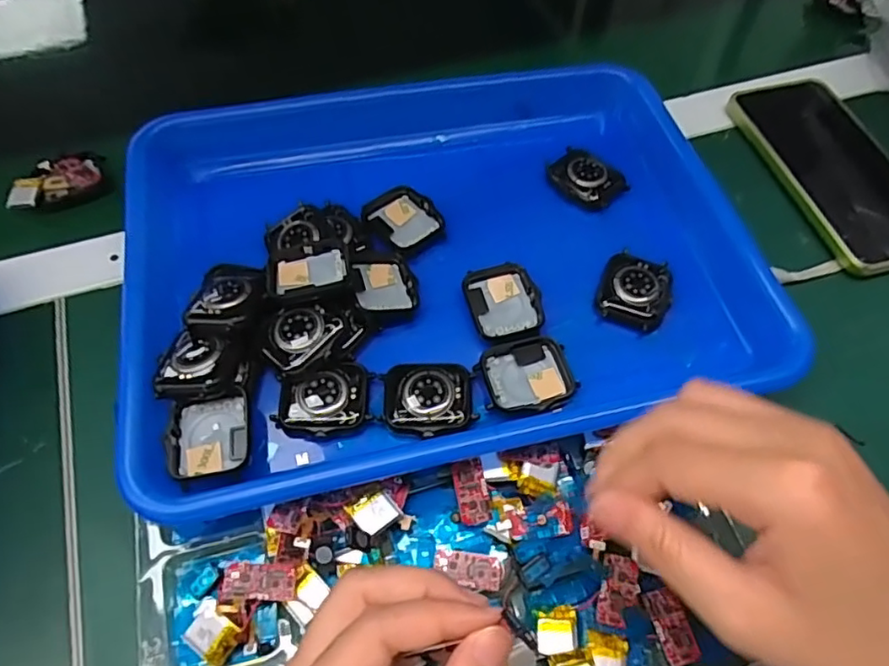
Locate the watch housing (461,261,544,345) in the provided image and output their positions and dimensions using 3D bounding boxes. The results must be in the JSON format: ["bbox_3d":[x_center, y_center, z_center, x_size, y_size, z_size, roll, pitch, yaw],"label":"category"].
[{"bbox_3d":[0.032,-0.017,0.321,0.039,0.009,0.043,-15,61,-10],"label":"watch housing"}]

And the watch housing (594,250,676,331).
[{"bbox_3d":[0.105,-0.025,0.327,0.037,0.008,0.047,18,60,9],"label":"watch housing"}]

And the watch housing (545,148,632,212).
[{"bbox_3d":[0.087,-0.096,0.368,0.045,0.008,0.036,38,65,19],"label":"watch housing"}]

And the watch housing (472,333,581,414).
[{"bbox_3d":[0.041,0.021,0.302,0.046,0.007,0.041,-14,60,-9],"label":"watch housing"}]

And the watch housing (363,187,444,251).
[{"bbox_3d":[-0.023,-0.066,0.348,0.040,0.008,0.036,41,66,21],"label":"watch housing"}]

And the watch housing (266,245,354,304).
[{"bbox_3d":[-0.069,-0.031,0.309,0.042,0.007,0.033,-11,60,-8],"label":"watch housing"}]

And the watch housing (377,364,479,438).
[{"bbox_3d":[-0.008,0.031,0.291,0.043,0.007,0.037,-3,59,-3],"label":"watch housing"}]

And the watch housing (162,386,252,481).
[{"bbox_3d":[-0.106,0.045,0.272,0.037,0.010,0.040,-7,59,-5],"label":"watch housing"}]

